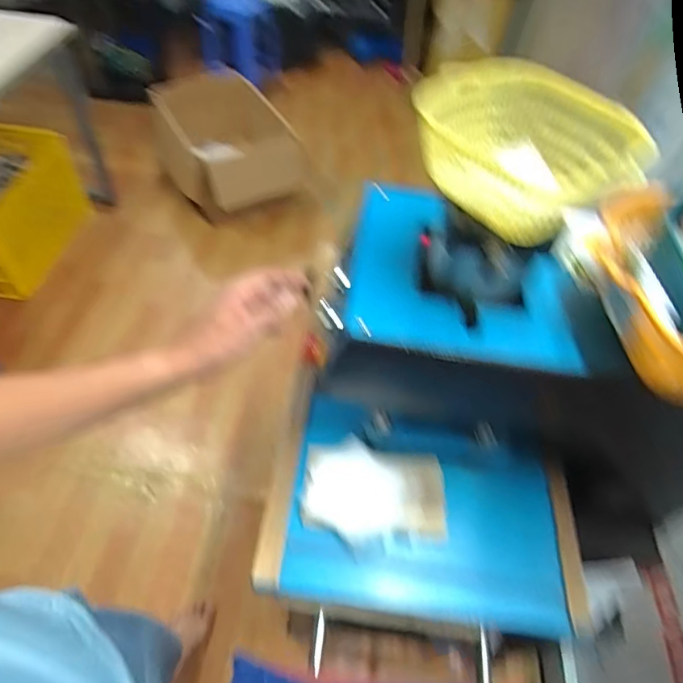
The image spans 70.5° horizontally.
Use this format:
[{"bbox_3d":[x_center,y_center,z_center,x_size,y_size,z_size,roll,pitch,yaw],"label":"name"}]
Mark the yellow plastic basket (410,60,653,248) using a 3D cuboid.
[{"bbox_3d":[0.162,-0.174,0.435,0.173,0.077,0.166,3,53,-3],"label":"yellow plastic basket"}]

